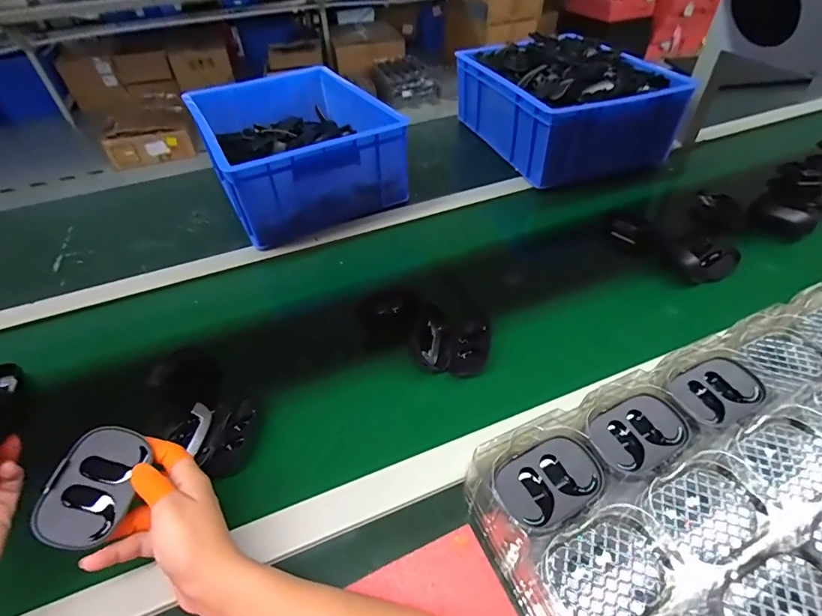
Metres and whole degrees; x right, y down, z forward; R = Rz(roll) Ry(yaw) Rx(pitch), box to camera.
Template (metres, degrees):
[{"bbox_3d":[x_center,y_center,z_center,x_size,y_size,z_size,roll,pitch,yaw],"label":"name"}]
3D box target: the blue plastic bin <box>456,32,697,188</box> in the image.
[{"bbox_3d":[0.316,-0.432,0.906,0.313,0.155,0.374,-15,46,-10],"label":"blue plastic bin"}]

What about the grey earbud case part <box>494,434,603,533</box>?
[{"bbox_3d":[0.114,0.144,0.359,0.082,0.017,0.059,-25,49,-19],"label":"grey earbud case part"}]

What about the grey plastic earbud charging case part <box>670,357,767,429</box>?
[{"bbox_3d":[0.292,0.080,0.415,0.084,0.017,0.057,-24,48,-18],"label":"grey plastic earbud charging case part"}]

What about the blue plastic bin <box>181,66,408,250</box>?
[{"bbox_3d":[-0.227,-0.319,0.819,0.293,0.121,0.406,-25,48,-19],"label":"blue plastic bin"}]

